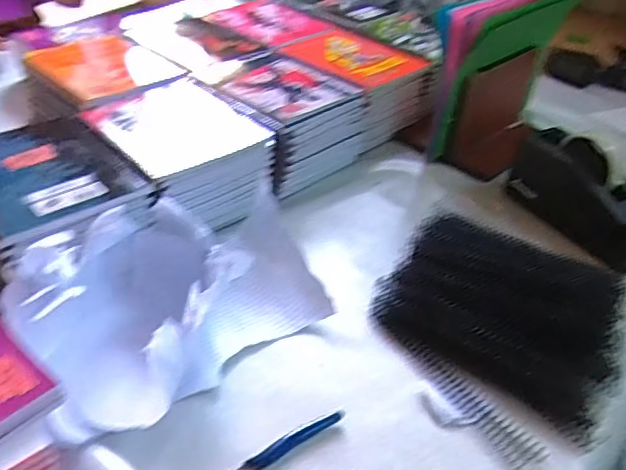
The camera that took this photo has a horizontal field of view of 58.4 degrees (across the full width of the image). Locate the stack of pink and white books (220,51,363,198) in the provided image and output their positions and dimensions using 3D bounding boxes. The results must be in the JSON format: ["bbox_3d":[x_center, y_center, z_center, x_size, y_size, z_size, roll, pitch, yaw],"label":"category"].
[{"bbox_3d":[-0.046,-0.170,0.823,0.202,0.094,0.188,33,46,32],"label":"stack of pink and white books"}]

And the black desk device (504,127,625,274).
[{"bbox_3d":[0.354,-0.051,0.718,0.079,0.104,0.211,-13,41,-21],"label":"black desk device"}]

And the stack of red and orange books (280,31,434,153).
[{"bbox_3d":[0.069,-0.250,0.931,0.173,0.095,0.223,-26,47,-33],"label":"stack of red and orange books"}]

